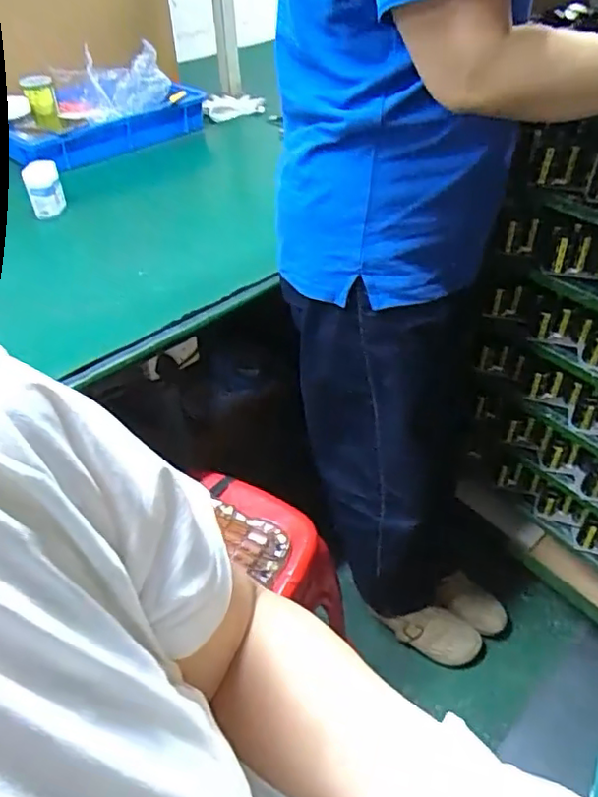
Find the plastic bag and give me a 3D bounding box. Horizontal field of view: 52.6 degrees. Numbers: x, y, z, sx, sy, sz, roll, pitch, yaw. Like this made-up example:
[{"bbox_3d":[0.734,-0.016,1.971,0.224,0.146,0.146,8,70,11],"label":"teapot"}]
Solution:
[{"bbox_3d":[-0.430,-0.707,1.377,0.229,0.135,0.188,-21,44,-19],"label":"plastic bag"}]

